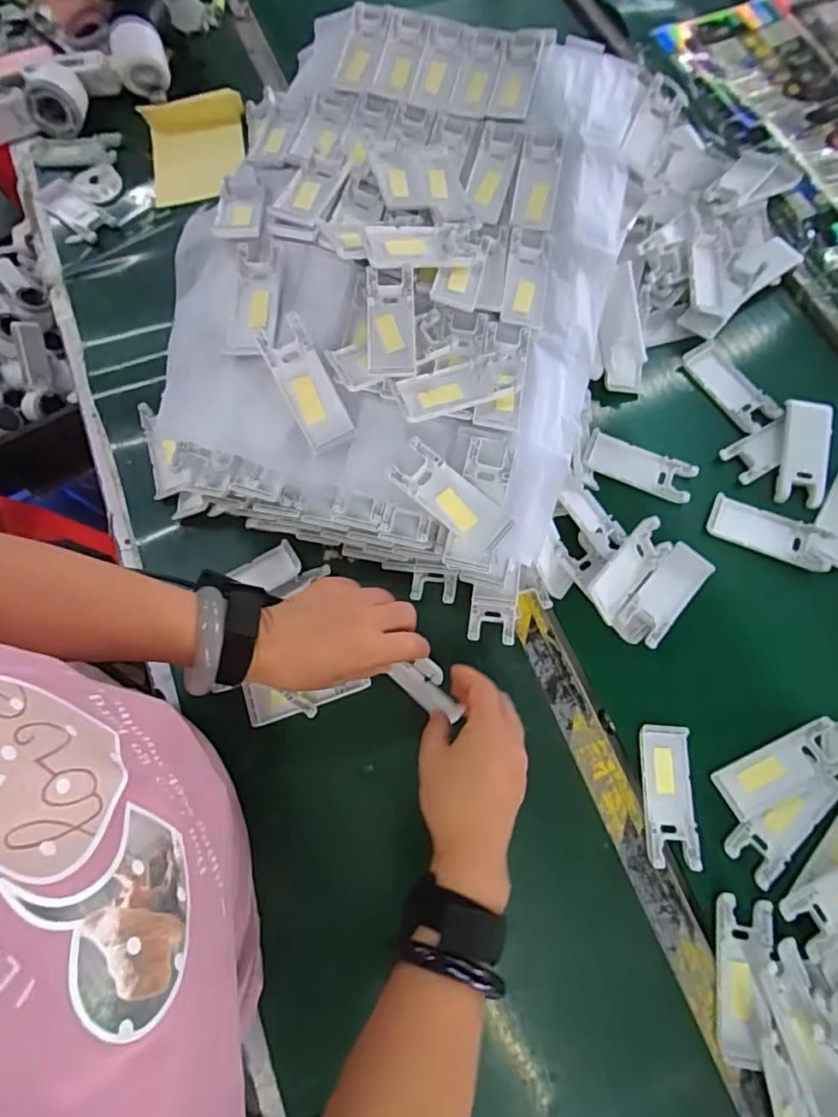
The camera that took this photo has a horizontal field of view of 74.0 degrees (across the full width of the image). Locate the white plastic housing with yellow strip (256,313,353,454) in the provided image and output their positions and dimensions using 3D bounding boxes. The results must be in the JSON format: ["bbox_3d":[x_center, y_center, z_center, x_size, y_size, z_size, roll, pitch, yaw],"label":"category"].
[{"bbox_3d":[-0.089,-0.137,0.442,0.038,0.007,0.105,-26,95,-5],"label":"white plastic housing with yellow strip"}]

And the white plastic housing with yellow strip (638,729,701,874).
[{"bbox_3d":[0.201,0.189,0.446,0.040,0.012,0.103,2,74,3],"label":"white plastic housing with yellow strip"}]

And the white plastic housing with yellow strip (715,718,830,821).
[{"bbox_3d":[0.292,0.171,0.447,0.100,0.011,0.043,-25,74,-5],"label":"white plastic housing with yellow strip"}]

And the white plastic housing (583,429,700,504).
[{"bbox_3d":[0.211,-0.088,0.533,0.103,0.011,0.041,20,75,8],"label":"white plastic housing"}]

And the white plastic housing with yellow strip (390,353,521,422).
[{"bbox_3d":[0.033,-0.140,0.450,0.106,0.014,0.041,-19,69,-13],"label":"white plastic housing with yellow strip"}]

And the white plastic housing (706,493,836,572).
[{"bbox_3d":[0.320,-0.023,0.508,0.104,0.010,0.040,23,76,9],"label":"white plastic housing"}]

